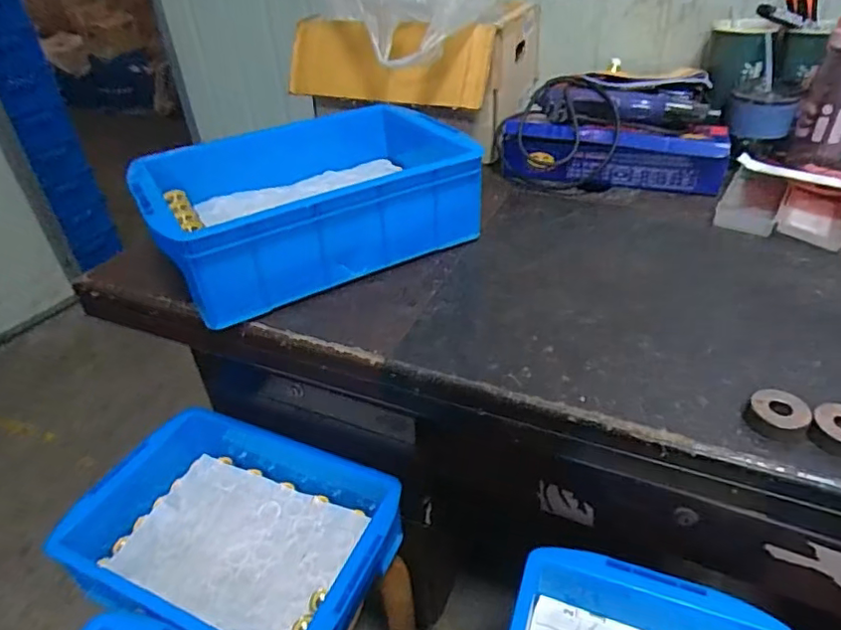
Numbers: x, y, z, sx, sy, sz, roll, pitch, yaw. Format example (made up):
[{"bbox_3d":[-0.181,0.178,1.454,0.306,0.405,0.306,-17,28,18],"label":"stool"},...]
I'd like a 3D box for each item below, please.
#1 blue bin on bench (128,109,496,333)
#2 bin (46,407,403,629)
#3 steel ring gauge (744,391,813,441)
[{"bbox_3d":[-0.133,-0.139,0.680,0.354,0.115,0.272,-23,40,-23],"label":"blue bin on bench"},{"bbox_3d":[-0.218,0.273,0.702,0.352,0.119,0.254,15,41,24],"label":"bin"},{"bbox_3d":[0.273,0.076,0.431,0.040,0.019,0.033,24,45,33],"label":"steel ring gauge"}]

